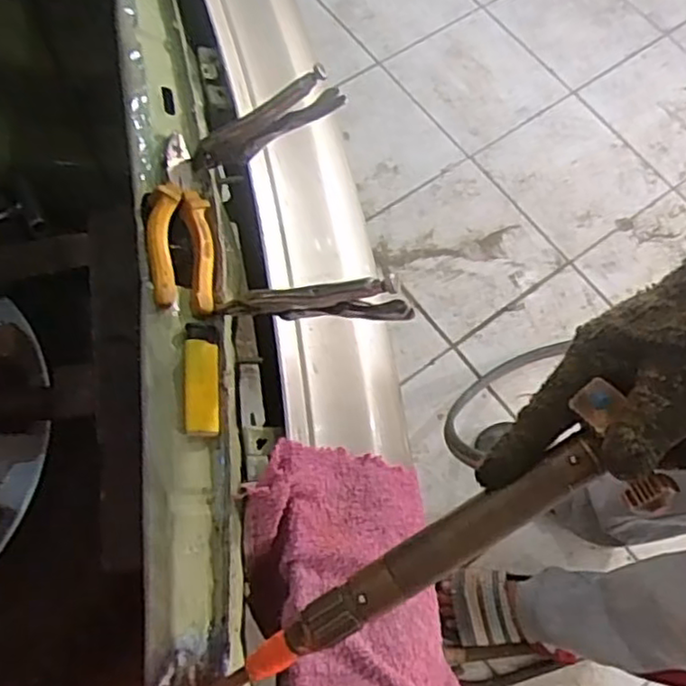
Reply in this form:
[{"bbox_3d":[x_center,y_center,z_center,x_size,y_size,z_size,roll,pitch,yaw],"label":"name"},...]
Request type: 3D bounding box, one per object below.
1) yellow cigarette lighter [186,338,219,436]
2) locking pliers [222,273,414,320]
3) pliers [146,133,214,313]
[{"bbox_3d":[-0.098,0.030,0.472,0.022,0.010,0.065,-3,68,-5],"label":"yellow cigarette lighter"},{"bbox_3d":[-0.024,-0.026,0.460,0.146,0.036,0.012,-1,62,32],"label":"locking pliers"},{"bbox_3d":[-0.125,-0.095,0.519,0.045,0.028,0.156,-6,69,-6],"label":"pliers"}]

